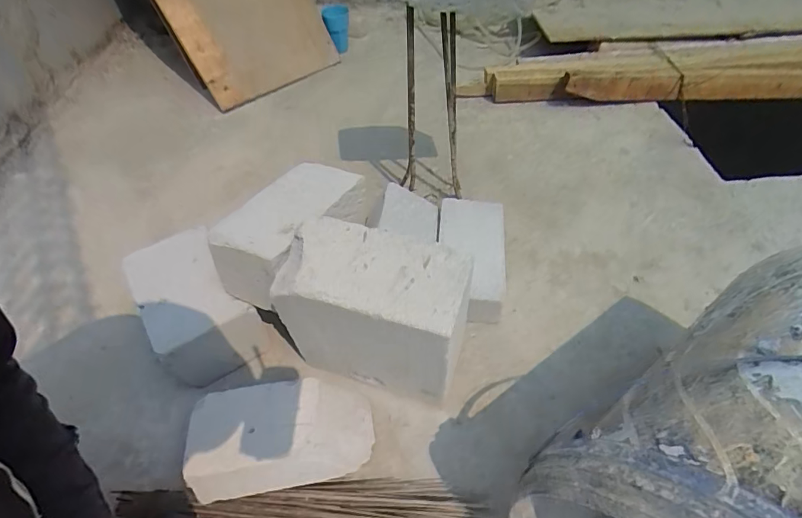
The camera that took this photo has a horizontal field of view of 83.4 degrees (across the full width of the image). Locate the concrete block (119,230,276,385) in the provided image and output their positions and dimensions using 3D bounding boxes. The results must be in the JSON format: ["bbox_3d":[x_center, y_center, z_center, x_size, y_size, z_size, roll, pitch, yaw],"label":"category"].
[{"bbox_3d":[-0.298,0.072,0.665,0.129,0.111,0.220,-30,53,-22],"label":"concrete block"}]

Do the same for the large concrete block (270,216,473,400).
[{"bbox_3d":[-0.028,0.083,0.546,0.197,0.237,0.096,14,51,15],"label":"large concrete block"}]

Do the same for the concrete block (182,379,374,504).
[{"bbox_3d":[-0.135,0.208,0.530,0.194,0.093,0.105,-10,48,-5],"label":"concrete block"}]

